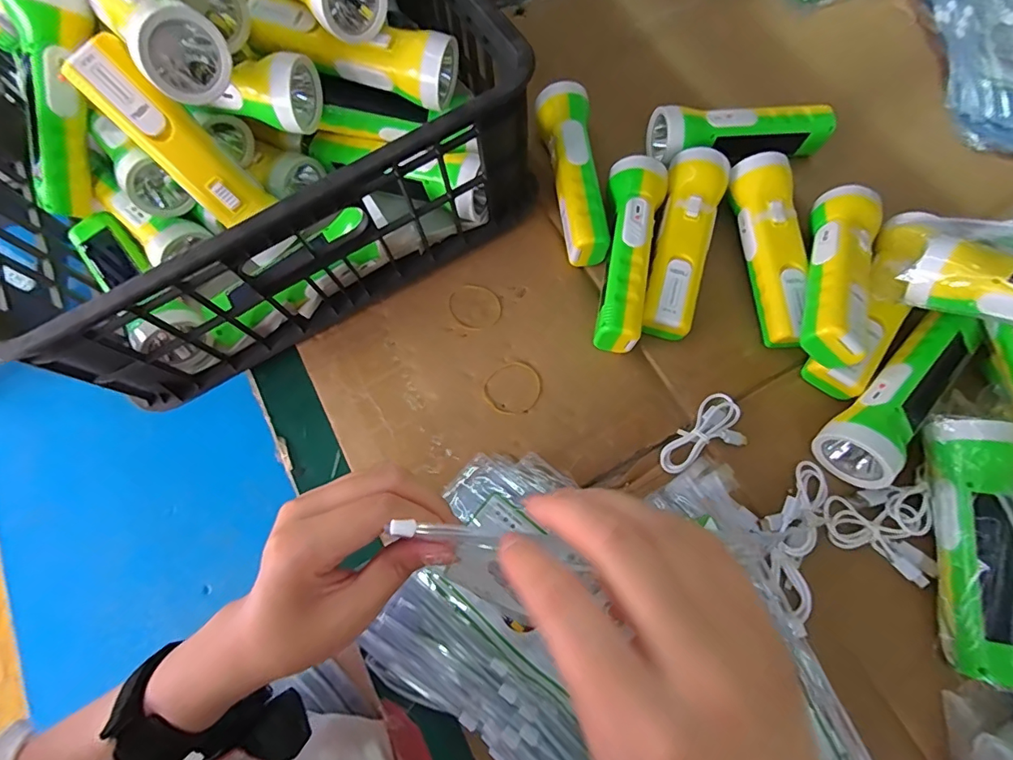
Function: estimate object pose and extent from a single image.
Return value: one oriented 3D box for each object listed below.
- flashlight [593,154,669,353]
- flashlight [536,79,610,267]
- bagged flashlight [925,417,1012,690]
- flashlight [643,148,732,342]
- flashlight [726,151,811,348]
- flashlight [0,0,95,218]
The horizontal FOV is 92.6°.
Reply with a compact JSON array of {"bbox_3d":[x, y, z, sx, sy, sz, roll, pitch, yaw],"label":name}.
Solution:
[{"bbox_3d":[0.098,-0.107,0.412,0.051,0.047,0.176,13,71,4],"label":"flashlight"},{"bbox_3d":[0.060,-0.181,0.439,0.045,0.048,0.162,-5,71,-3],"label":"flashlight"},{"bbox_3d":[0.322,0.111,0.327,0.047,0.045,0.168,7,71,1],"label":"bagged flashlight"},{"bbox_3d":[0.150,-0.118,0.419,0.048,0.043,0.169,18,71,5],"label":"flashlight"},{"bbox_3d":[0.225,-0.110,0.416,0.043,0.054,0.164,-1,71,-1],"label":"flashlight"},{"bbox_3d":[-0.365,-0.222,0.391,0.054,0.046,0.171,18,113,5],"label":"flashlight"}]

